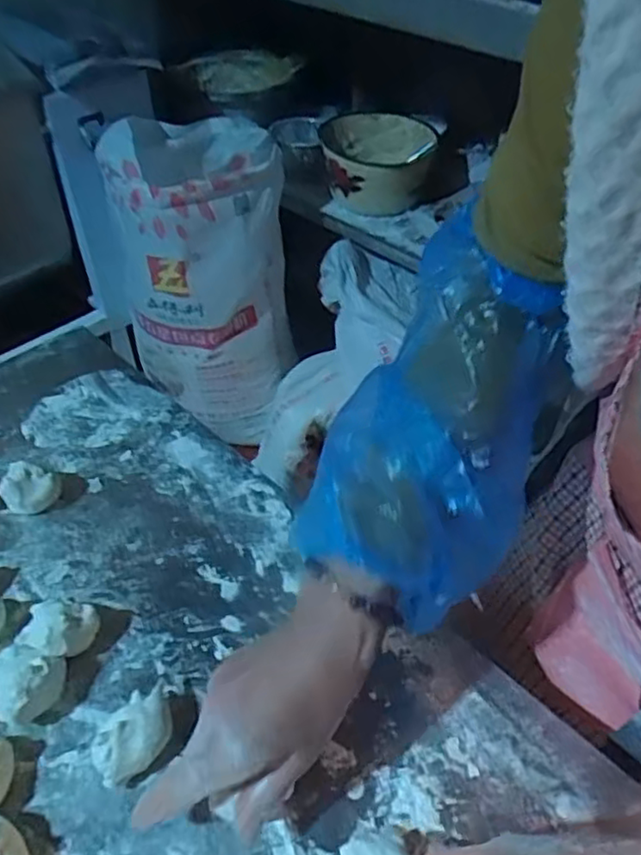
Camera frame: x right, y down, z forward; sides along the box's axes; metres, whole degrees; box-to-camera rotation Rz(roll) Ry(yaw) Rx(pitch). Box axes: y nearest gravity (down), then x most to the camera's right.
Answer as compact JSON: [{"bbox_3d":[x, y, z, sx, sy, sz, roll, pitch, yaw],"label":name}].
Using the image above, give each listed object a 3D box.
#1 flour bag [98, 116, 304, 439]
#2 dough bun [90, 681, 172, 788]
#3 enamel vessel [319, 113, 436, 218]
[{"bbox_3d":[-0.229,-0.287,1.318,0.313,0.555,0.309,-7,47,-8],"label":"flour bag"},{"bbox_3d":[-0.122,0.200,0.431,0.059,0.036,0.043,-32,56,-29],"label":"dough bun"},{"bbox_3d":[0.107,-0.515,1.273,0.206,0.127,0.237,0,46,-1],"label":"enamel vessel"}]

